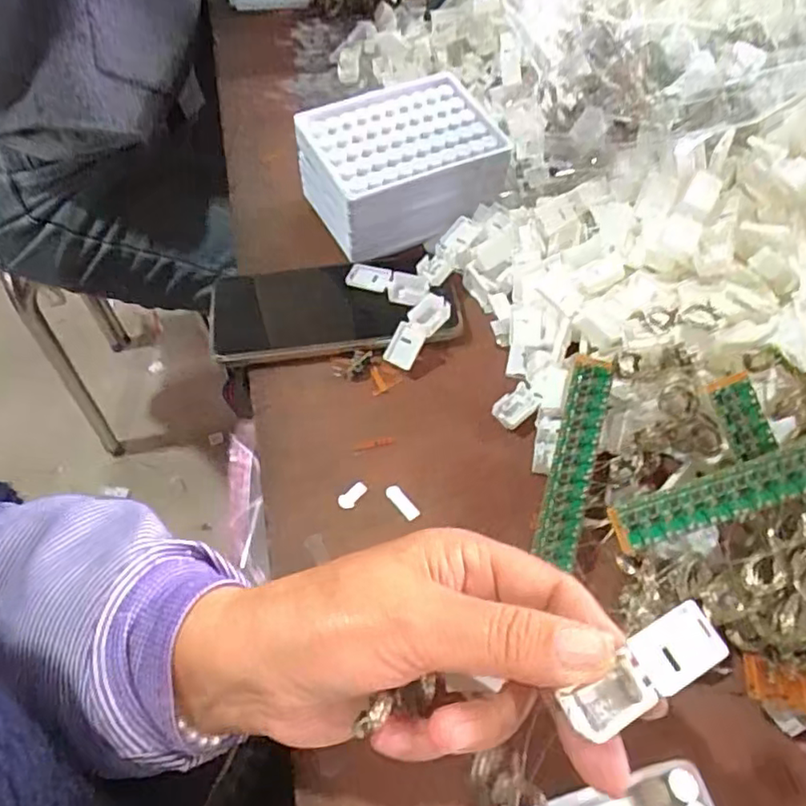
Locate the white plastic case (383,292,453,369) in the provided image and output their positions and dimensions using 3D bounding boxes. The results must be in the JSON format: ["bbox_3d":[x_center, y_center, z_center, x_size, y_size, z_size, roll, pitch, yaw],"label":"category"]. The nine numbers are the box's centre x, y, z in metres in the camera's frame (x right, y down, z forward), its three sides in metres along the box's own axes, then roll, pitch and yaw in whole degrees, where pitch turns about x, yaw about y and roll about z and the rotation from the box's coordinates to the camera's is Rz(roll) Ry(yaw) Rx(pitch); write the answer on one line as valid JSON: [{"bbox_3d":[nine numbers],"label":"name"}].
[{"bbox_3d":[0.009,-0.048,0.407,0.019,0.016,0.056,32,77,22],"label":"white plastic case"}]

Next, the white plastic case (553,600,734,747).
[{"bbox_3d":[0.077,0.086,0.199,0.057,0.011,0.019,-27,57,-15],"label":"white plastic case"}]

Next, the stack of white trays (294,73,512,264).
[{"bbox_3d":[-0.001,-0.179,0.466,0.140,0.063,0.110,-21,57,-13],"label":"stack of white trays"}]

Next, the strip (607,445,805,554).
[{"bbox_3d":[0.159,0.038,0.281,0.127,0.004,0.020,-22,76,12],"label":"strip"}]

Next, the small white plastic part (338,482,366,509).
[{"bbox_3d":[-0.029,0.053,0.356,0.009,0.005,0.018,28,59,20],"label":"small white plastic part"}]

